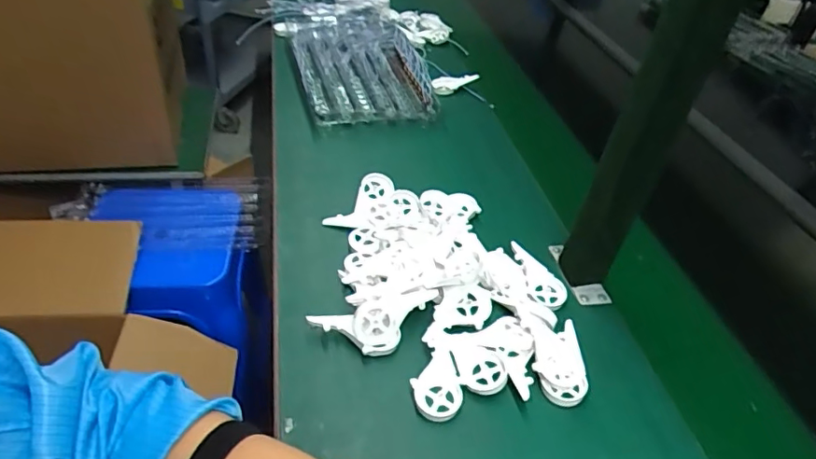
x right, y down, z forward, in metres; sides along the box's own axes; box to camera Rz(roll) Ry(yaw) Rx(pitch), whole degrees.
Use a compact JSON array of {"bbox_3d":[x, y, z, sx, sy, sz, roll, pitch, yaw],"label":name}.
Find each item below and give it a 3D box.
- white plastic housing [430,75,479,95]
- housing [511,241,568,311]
[{"bbox_3d":[0.092,-0.279,1.023,0.092,0.023,0.033,-17,45,-6],"label":"white plastic housing"},{"bbox_3d":[0.154,0.055,0.648,0.044,0.014,0.092,-22,72,-29],"label":"housing"}]

